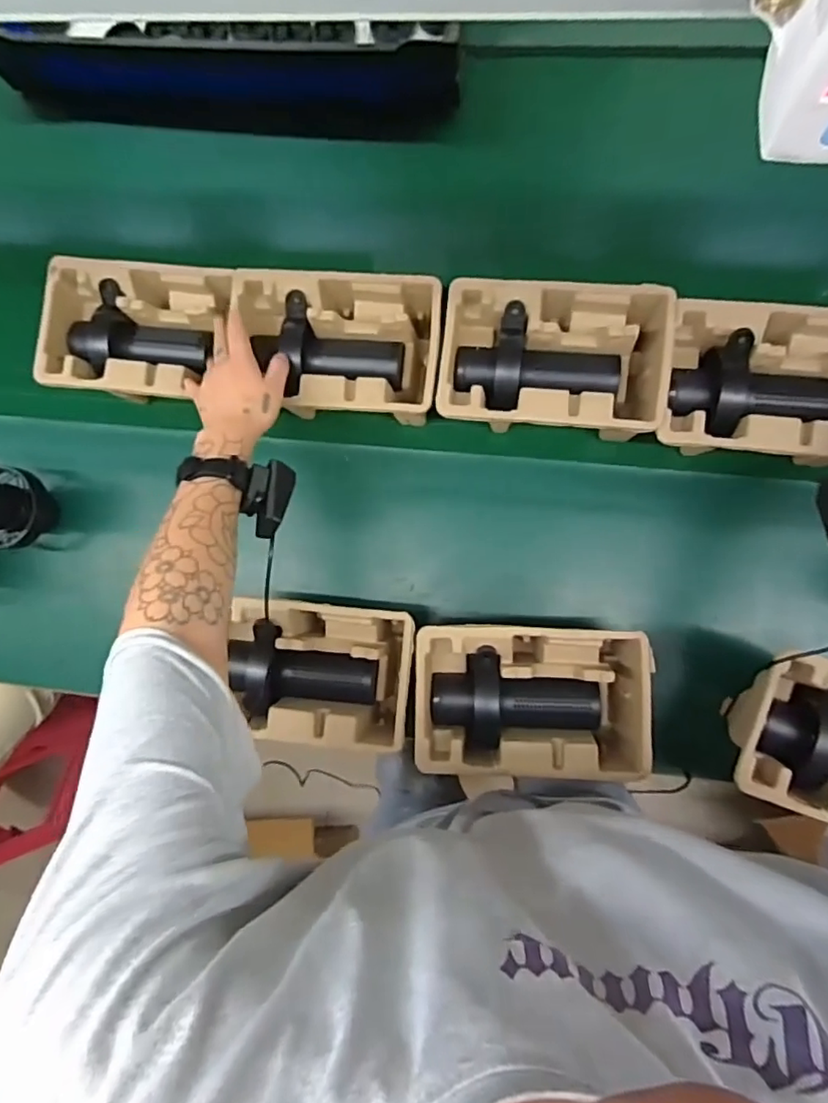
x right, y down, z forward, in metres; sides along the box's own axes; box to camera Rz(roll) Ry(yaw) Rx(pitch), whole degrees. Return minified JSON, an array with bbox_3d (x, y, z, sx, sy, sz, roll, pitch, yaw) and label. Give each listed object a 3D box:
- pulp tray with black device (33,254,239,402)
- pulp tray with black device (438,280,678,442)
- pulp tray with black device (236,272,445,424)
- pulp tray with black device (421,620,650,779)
[{"bbox_3d":[-0.312,-0.249,0.670,0.217,0.059,0.146,7,90,7],"label":"pulp tray with black device"},{"bbox_3d":[0.149,-0.206,0.637,0.226,0.090,0.156,9,91,7],"label":"pulp tray with black device"},{"bbox_3d":[-0.080,-0.224,0.652,0.217,0.082,0.149,4,90,7],"label":"pulp tray with black device"},{"bbox_3d":[0.122,0.152,0.621,0.229,0.096,0.147,0,89,7],"label":"pulp tray with black device"}]

